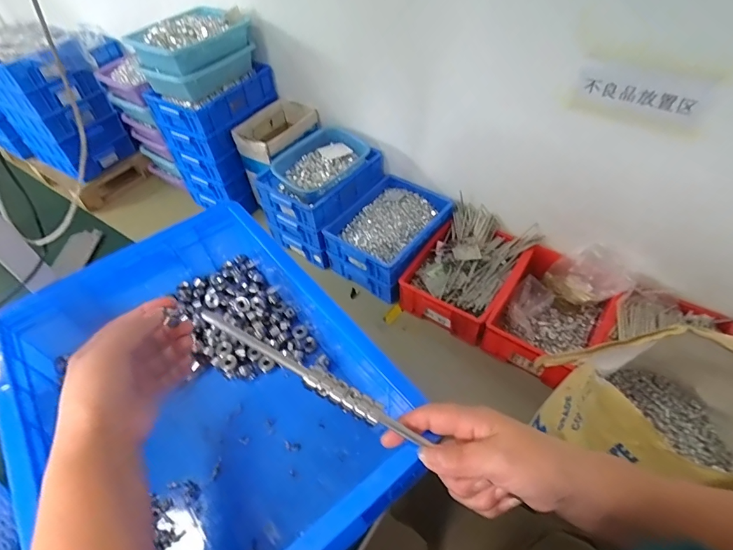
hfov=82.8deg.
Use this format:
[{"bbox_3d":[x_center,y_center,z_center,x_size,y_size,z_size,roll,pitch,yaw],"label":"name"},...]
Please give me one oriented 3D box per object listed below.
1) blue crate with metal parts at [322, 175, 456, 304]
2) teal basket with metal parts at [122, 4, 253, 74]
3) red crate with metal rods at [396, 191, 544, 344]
[{"bbox_3d":[0.089,-0.158,1.599,0.340,0.174,0.452,25,55,22],"label":"blue crate with metal parts"},{"bbox_3d":[-0.643,-0.859,1.518,0.272,0.100,0.408,31,57,27],"label":"teal basket with metal parts"},{"bbox_3d":[0.364,-0.043,1.474,0.331,0.163,0.489,28,56,25],"label":"red crate with metal rods"}]

